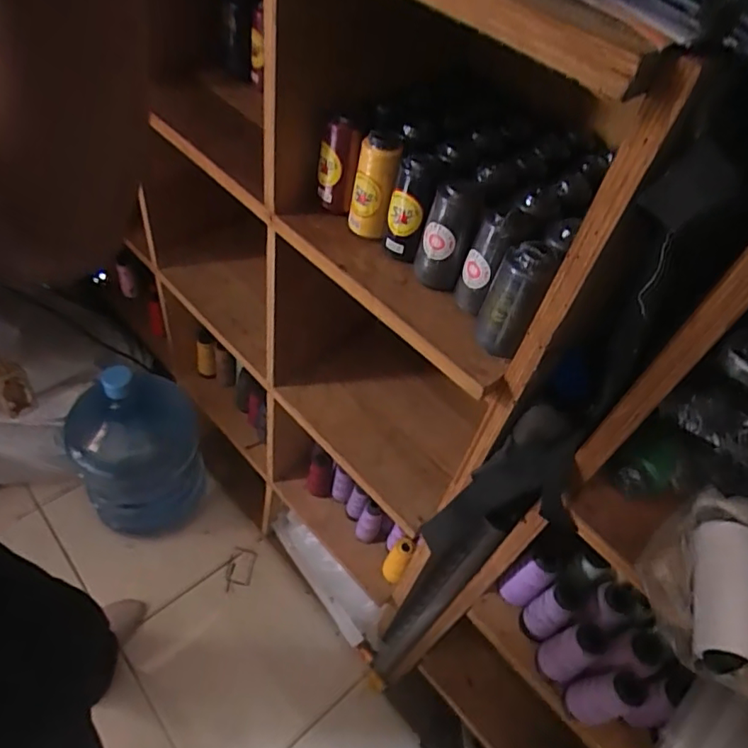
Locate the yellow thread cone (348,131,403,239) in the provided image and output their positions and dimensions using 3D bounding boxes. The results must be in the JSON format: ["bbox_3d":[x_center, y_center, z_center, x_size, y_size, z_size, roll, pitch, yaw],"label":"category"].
[{"bbox_3d":[-0.002,-0.200,0.590,0.042,0.108,0.035,5,50,-7],"label":"yellow thread cone"}]

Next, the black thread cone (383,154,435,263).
[{"bbox_3d":[0.036,-0.172,0.574,0.043,0.108,0.037,12,50,-1],"label":"black thread cone"}]

